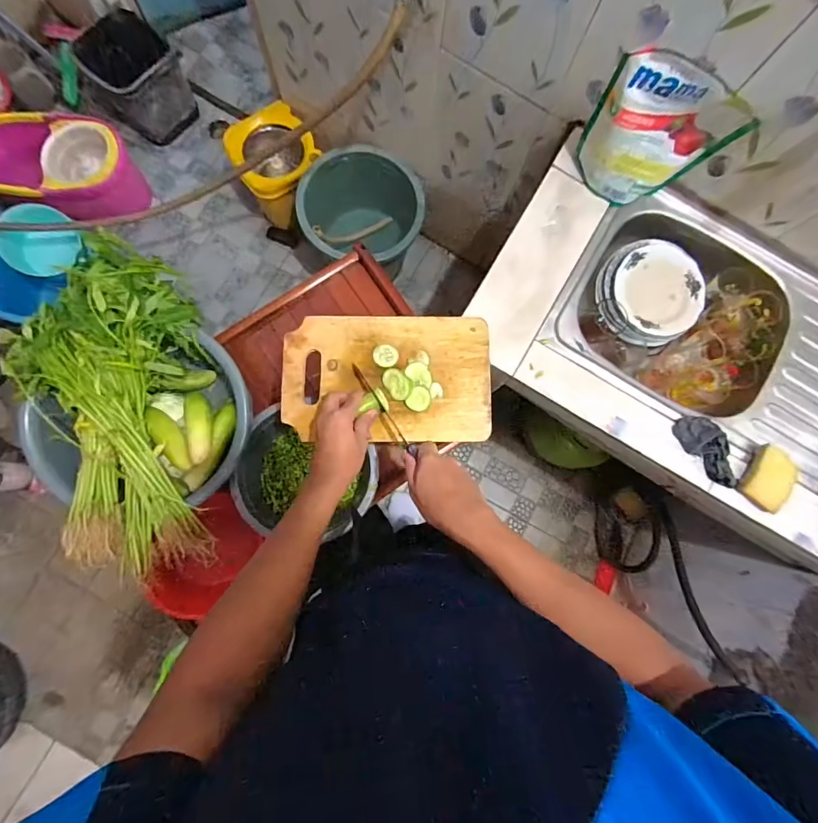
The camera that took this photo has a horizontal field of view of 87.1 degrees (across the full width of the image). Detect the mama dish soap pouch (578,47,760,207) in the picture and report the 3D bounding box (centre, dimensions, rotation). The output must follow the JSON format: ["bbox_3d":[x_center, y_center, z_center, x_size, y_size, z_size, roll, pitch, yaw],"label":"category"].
[{"bbox_3d":[0.380,-0.427,0.688,0.194,0.231,0.051,30,82,1],"label":"mama dish soap pouch"}]

